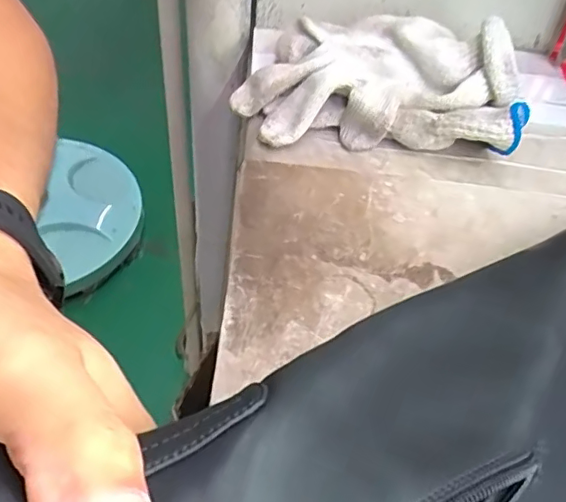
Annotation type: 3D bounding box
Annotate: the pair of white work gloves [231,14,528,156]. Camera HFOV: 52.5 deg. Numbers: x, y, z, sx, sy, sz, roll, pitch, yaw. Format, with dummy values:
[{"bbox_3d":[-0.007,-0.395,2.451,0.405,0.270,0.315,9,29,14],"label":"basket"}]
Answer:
[{"bbox_3d":[0.063,-0.117,0.381,0.183,0.052,0.113,6,51,0],"label":"pair of white work gloves"}]

